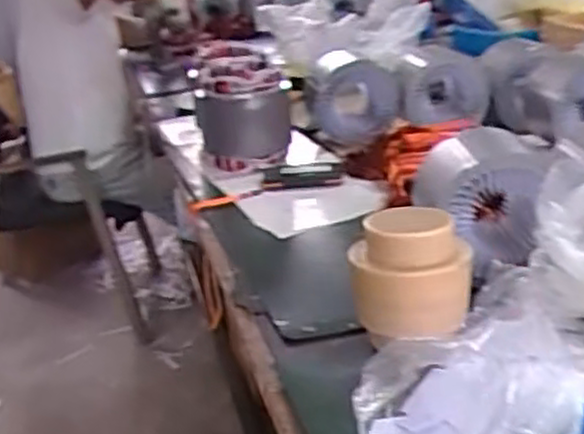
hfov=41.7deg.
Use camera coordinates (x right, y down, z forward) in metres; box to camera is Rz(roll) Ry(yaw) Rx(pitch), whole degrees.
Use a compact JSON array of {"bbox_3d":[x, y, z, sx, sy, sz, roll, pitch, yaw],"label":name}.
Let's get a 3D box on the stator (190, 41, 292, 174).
[{"bbox_3d":[-0.088,-0.189,1.341,0.160,0.173,0.169,-7,22,-4],"label":"stator"}]

